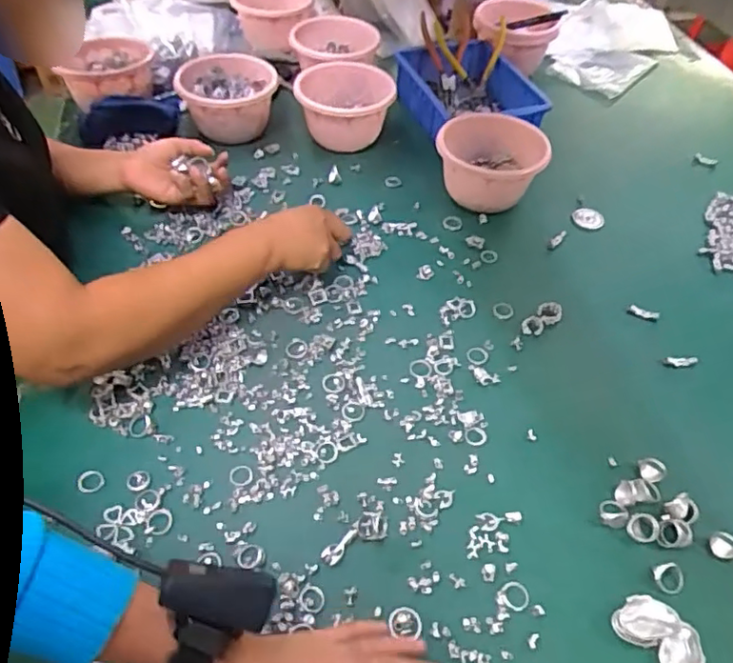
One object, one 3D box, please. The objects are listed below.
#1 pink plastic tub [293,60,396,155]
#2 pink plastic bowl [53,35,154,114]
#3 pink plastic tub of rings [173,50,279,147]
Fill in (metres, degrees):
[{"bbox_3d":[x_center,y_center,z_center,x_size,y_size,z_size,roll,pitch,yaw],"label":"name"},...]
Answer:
[{"bbox_3d":[-0.035,-0.346,0.930,0.147,0.086,0.143,-5,50,-6],"label":"pink plastic tub"},{"bbox_3d":[-0.401,-0.398,0.928,0.135,0.066,0.134,-2,50,-4],"label":"pink plastic bowl"},{"bbox_3d":[-0.212,-0.355,0.928,0.147,0.093,0.136,-6,50,-6],"label":"pink plastic tub of rings"}]

